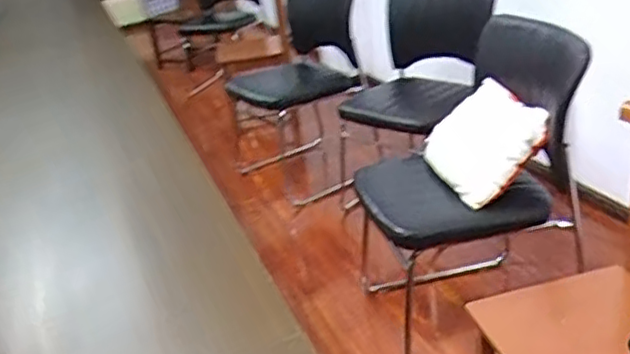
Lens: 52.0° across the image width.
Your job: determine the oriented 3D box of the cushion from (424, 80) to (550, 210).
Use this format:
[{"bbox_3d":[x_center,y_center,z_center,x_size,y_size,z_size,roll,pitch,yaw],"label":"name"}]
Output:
[{"bbox_3d":[0.409,-0.101,1.605,0.064,0.274,0.288,30,18,-35],"label":"cushion"}]

